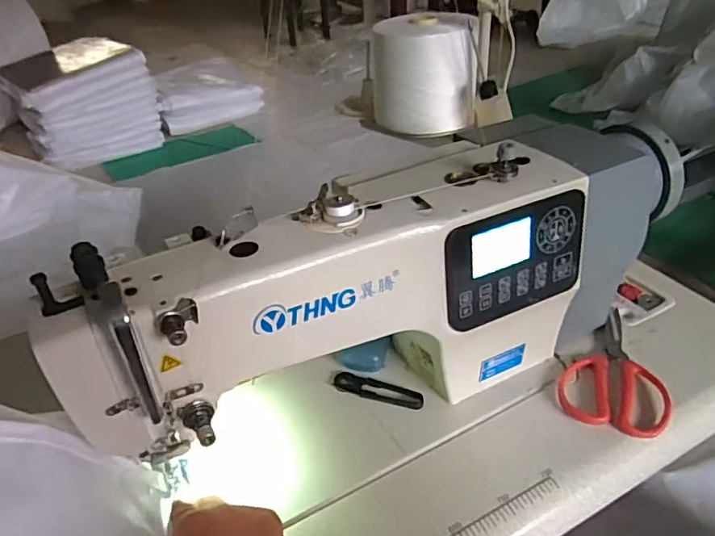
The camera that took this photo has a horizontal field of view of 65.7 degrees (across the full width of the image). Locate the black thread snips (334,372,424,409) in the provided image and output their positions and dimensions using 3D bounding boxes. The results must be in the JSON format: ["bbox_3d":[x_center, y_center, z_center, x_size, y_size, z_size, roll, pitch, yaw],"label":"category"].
[{"bbox_3d":[0.021,0.129,0.584,0.098,0.007,0.024,13,40,20],"label":"black thread snips"}]

